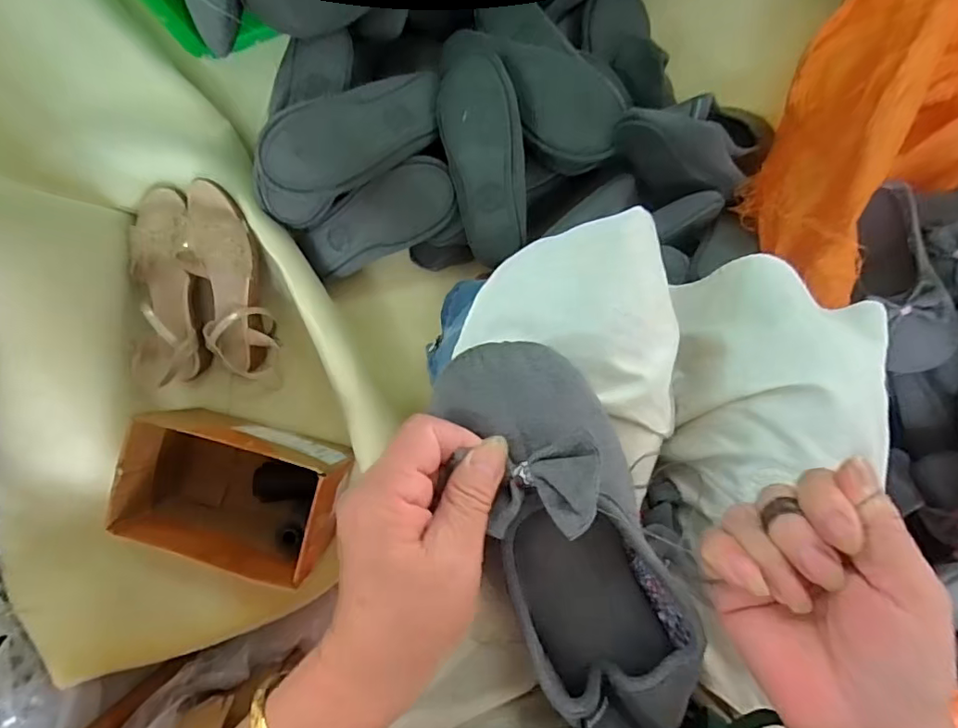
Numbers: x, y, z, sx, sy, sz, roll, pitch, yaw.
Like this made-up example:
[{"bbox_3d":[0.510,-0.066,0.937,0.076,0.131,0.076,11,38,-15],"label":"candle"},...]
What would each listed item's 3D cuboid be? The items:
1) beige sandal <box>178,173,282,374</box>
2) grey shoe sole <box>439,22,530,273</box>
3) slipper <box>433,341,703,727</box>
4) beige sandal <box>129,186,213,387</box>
[{"bbox_3d":[-0.322,-0.100,0.707,0.092,0.054,0.250,-4,112,0],"label":"beige sandal"},{"bbox_3d":[0.006,-0.256,0.655,0.094,0.030,0.234,-2,105,24],"label":"grey shoe sole"},{"bbox_3d":[0.052,0.101,0.285,0.084,0.051,0.233,-23,102,0],"label":"slipper"},{"bbox_3d":[-0.401,-0.097,0.712,0.091,0.063,0.248,2,102,0],"label":"beige sandal"}]

